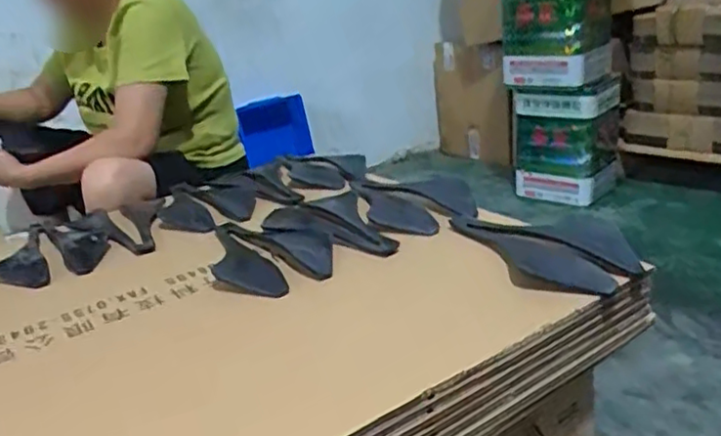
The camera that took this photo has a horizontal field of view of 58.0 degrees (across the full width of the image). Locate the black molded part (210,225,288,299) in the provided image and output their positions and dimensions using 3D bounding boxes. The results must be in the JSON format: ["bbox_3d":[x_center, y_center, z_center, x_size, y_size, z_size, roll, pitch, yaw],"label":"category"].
[{"bbox_3d":[-0.142,0.056,0.748,0.060,0.027,0.142,-23,38,-35],"label":"black molded part"}]

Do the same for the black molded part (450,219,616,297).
[{"bbox_3d":[0.184,0.037,0.727,0.059,0.020,0.234,-16,22,-21],"label":"black molded part"}]

